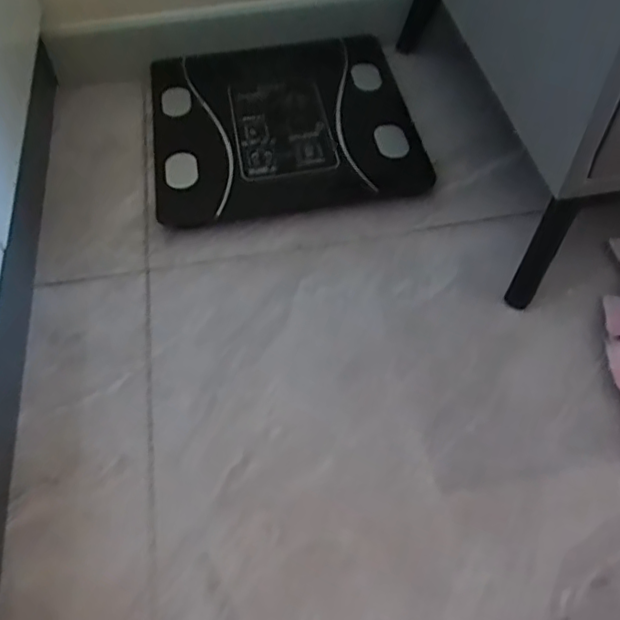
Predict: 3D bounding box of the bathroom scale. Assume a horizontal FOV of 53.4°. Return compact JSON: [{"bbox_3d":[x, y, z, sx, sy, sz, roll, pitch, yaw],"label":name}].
[{"bbox_3d":[-0.031,-0.193,0.637,0.261,0.021,0.212,-10,66,-3],"label":"bathroom scale"}]

